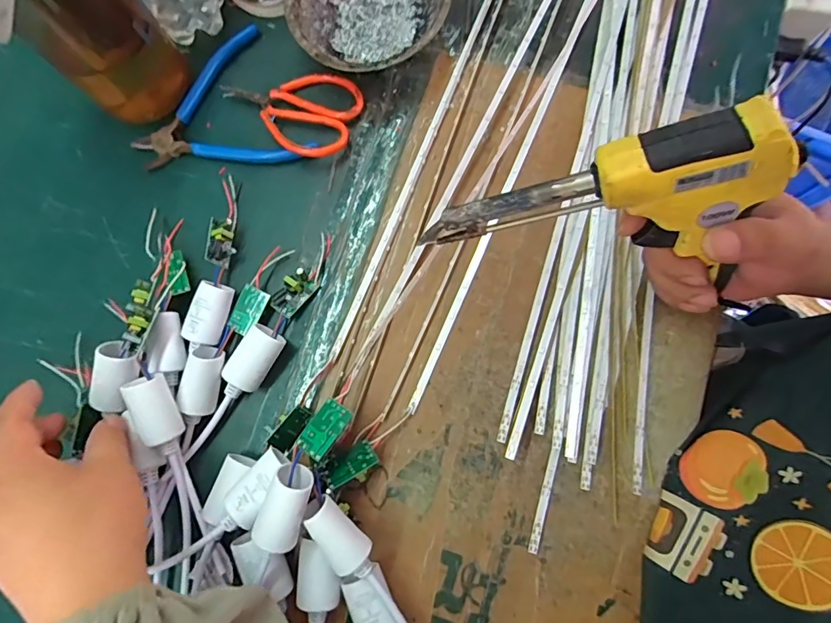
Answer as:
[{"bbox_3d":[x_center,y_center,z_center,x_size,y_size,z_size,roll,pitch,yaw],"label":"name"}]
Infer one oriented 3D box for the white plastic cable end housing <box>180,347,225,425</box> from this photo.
[{"bbox_3d":[-0.151,0.054,0.340,0.025,0.029,0.055,16,99,4],"label":"white plastic cable end housing"}]

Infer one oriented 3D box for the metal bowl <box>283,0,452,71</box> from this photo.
[{"bbox_3d":[-0.037,-0.244,0.385,0.124,0.044,0.121,-1,79,3],"label":"metal bowl"}]

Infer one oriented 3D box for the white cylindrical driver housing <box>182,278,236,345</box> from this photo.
[{"bbox_3d":[-0.150,0.002,0.347,0.023,0.020,0.044,21,80,7],"label":"white cylindrical driver housing"}]

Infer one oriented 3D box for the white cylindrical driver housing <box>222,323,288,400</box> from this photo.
[{"bbox_3d":[-0.116,0.037,0.343,0.027,0.025,0.053,29,81,8],"label":"white cylindrical driver housing"}]

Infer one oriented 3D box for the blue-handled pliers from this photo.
[{"bbox_3d":[-0.158,-0.184,0.404,0.147,0.013,0.125,-1,79,3],"label":"blue-handled pliers"}]

